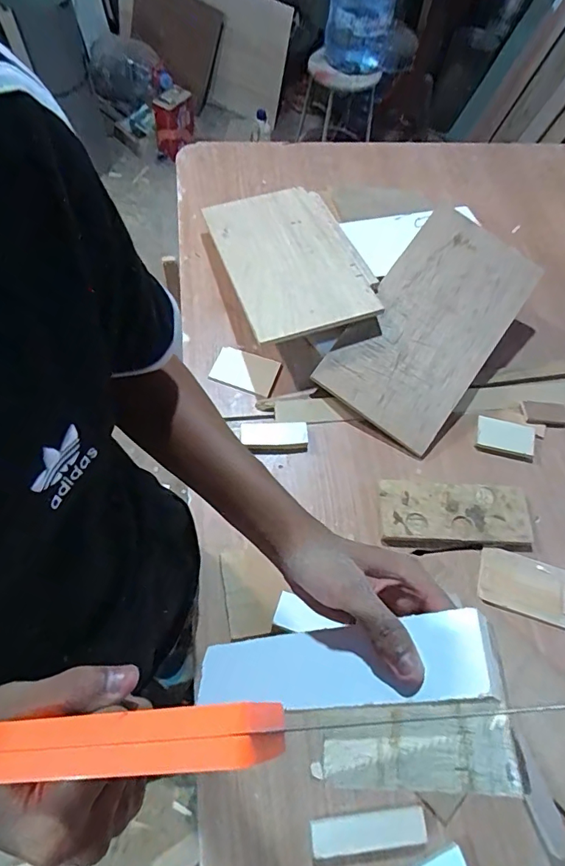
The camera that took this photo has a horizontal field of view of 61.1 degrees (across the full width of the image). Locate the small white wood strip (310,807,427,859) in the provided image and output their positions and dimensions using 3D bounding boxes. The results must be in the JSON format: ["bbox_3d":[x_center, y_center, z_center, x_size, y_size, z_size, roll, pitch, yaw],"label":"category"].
[{"bbox_3d":[0.104,0.480,0.575,0.137,0.010,0.034,-3,63,-5],"label":"small white wood strip"}]

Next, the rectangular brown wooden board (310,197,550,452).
[{"bbox_3d":[0.267,-0.195,0.853,0.229,0.026,0.427,36,83,3],"label":"rectangular brown wooden board"}]

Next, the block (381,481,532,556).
[{"bbox_3d":[0.276,0.134,0.763,0.235,0.019,0.107,4,63,-2],"label":"block"}]

